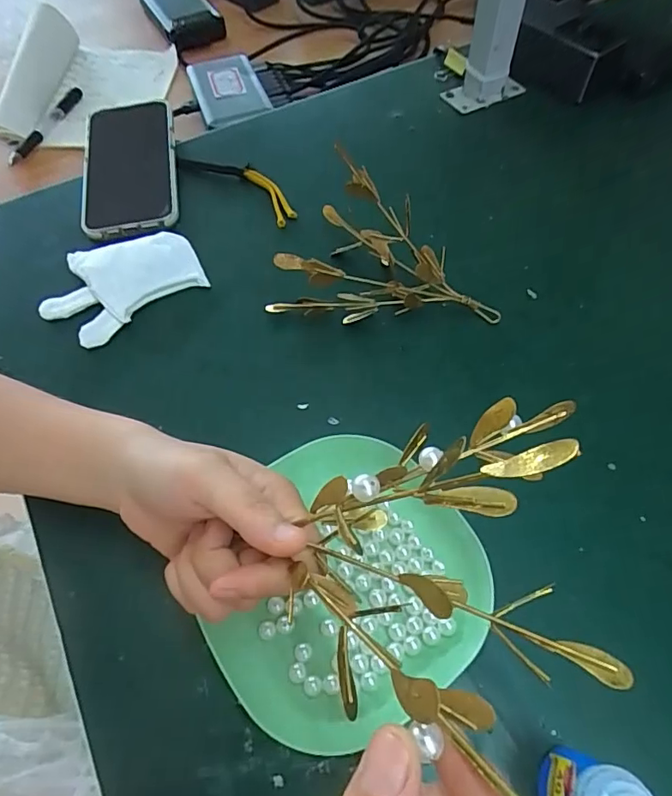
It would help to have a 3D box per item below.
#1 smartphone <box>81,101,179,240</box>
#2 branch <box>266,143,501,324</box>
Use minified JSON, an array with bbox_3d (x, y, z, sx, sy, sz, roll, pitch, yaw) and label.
[{"bbox_3d":[-0.188,-0.211,0.468,0.083,0.010,0.167,-9,63,-4],"label":"smartphone"},{"bbox_3d":[0.031,-0.119,0.381,0.169,0.082,0.108,-3,60,0],"label":"branch"}]

